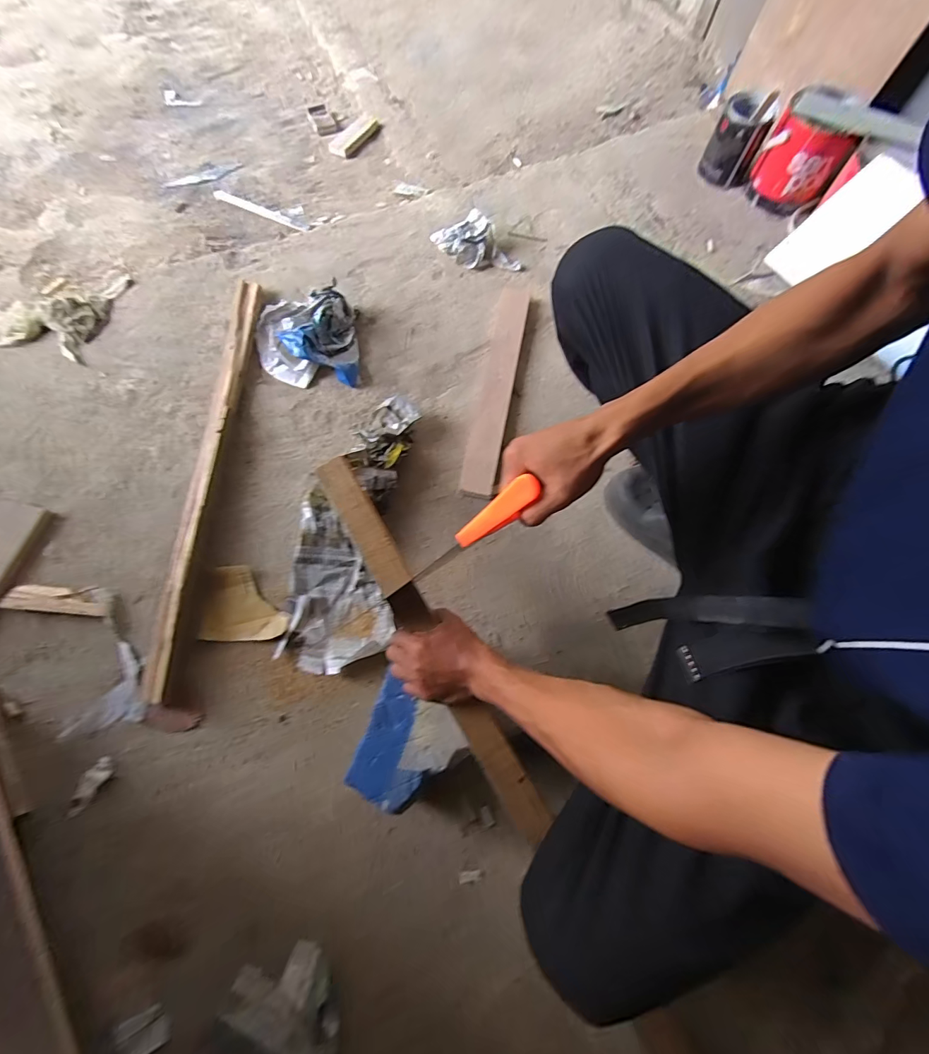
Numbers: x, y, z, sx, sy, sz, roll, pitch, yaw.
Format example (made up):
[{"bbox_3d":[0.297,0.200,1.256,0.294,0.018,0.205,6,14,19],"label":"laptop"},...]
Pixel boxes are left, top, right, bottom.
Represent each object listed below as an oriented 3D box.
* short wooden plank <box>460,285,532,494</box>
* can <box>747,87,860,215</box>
[{"bbox_3d":[0.063,-0.273,0.783,0.065,0.024,0.473,11,71,3],"label":"short wooden plank"},{"bbox_3d":[0.721,-0.804,0.908,0.134,0.164,0.141,-8,71,-4],"label":"can"}]

